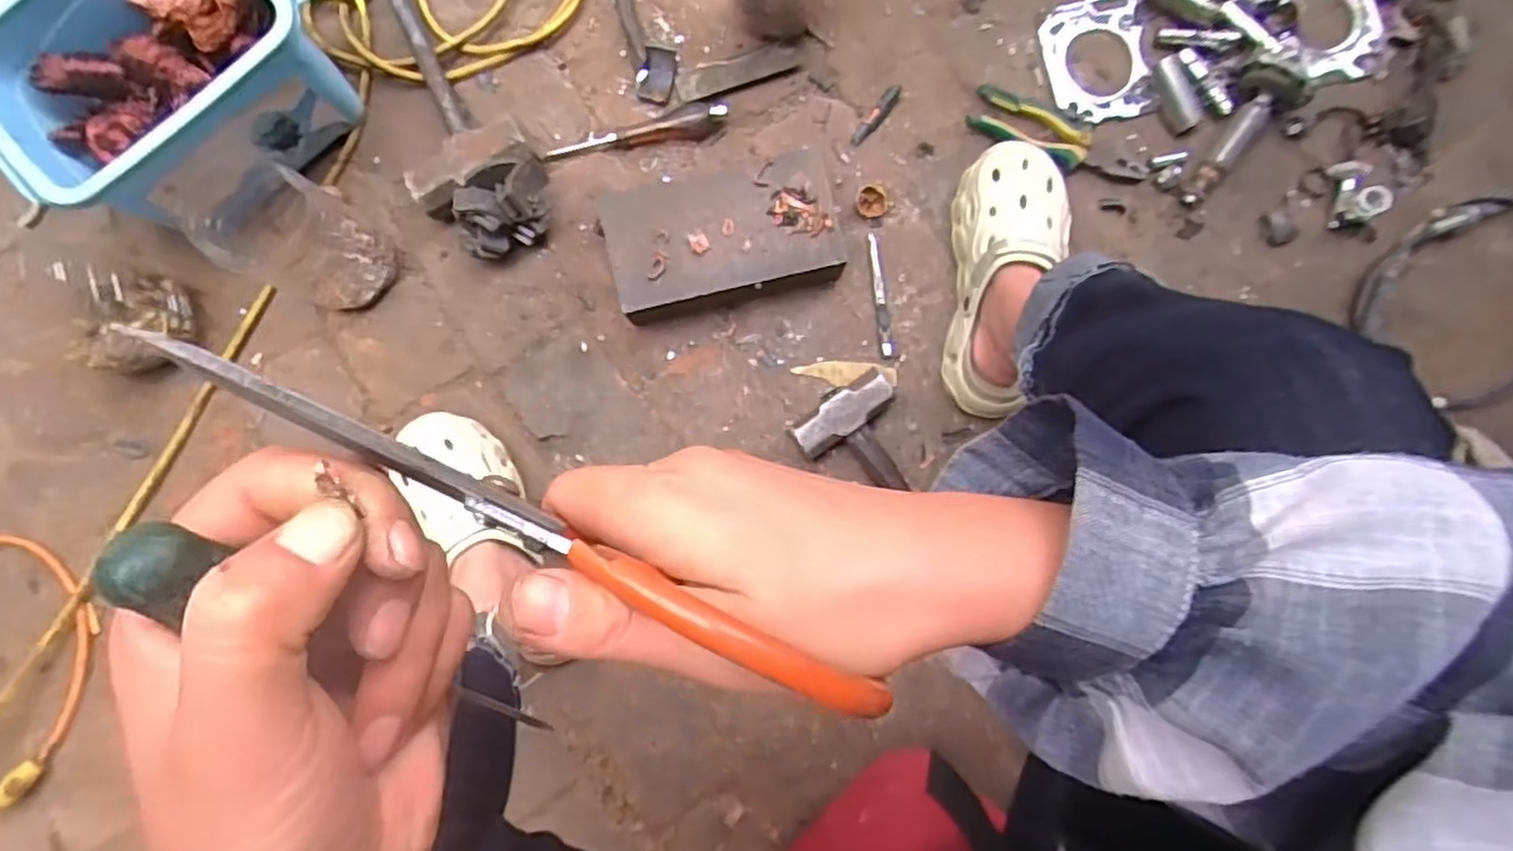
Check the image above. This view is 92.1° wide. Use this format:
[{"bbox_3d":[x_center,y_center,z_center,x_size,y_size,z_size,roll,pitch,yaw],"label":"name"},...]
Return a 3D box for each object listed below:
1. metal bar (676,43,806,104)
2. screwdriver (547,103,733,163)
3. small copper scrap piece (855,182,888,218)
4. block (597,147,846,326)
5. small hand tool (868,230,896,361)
[{"bbox_3d":[-0.015,-0.352,0.725,0.129,0.006,0.027,-18,87,-1],"label":"metal bar"},{"bbox_3d":[-0.119,-0.290,0.727,0.181,0.022,0.029,-12,87,0],"label":"screwdriver"},{"bbox_3d":[0.114,-0.221,0.717,0.030,0.012,0.033,33,88,2],"label":"small copper scrap piece"},{"bbox_3d":[-0.032,-0.178,0.698,0.207,0.065,0.117,-13,87,0],"label":"block"},{"bbox_3d":[0.122,-0.128,0.718,0.013,0.007,0.123,-7,87,0],"label":"small hand tool"}]

